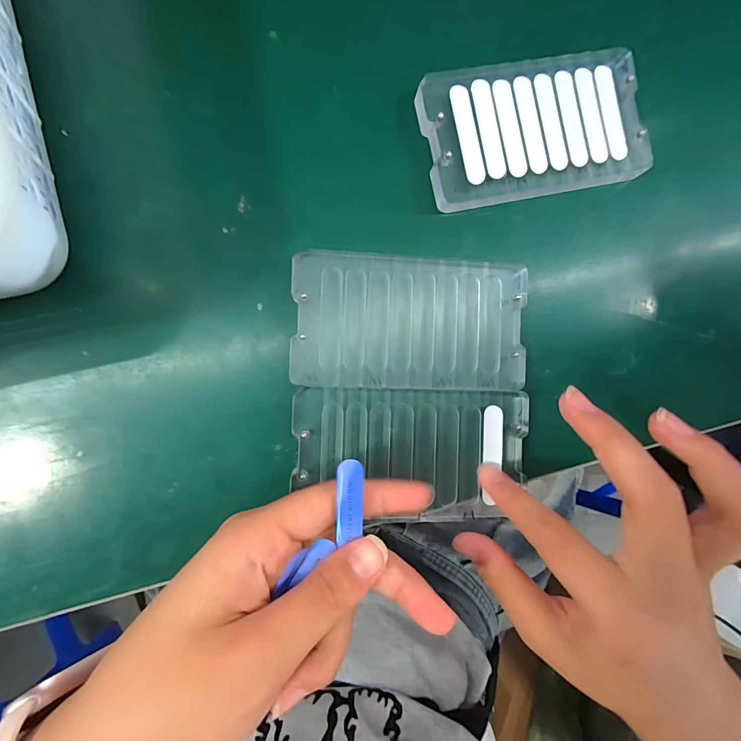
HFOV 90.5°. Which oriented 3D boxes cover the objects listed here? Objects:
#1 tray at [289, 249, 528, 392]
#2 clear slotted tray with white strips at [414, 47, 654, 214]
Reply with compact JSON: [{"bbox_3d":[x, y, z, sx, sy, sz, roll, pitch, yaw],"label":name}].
[{"bbox_3d":[0.021,-0.024,0.195,0.120,0.011,0.067,2,90,-7],"label":"tray"},{"bbox_3d":[0.090,-0.132,0.203,0.121,0.012,0.070,-14,92,-6],"label":"clear slotted tray with white strips"}]

